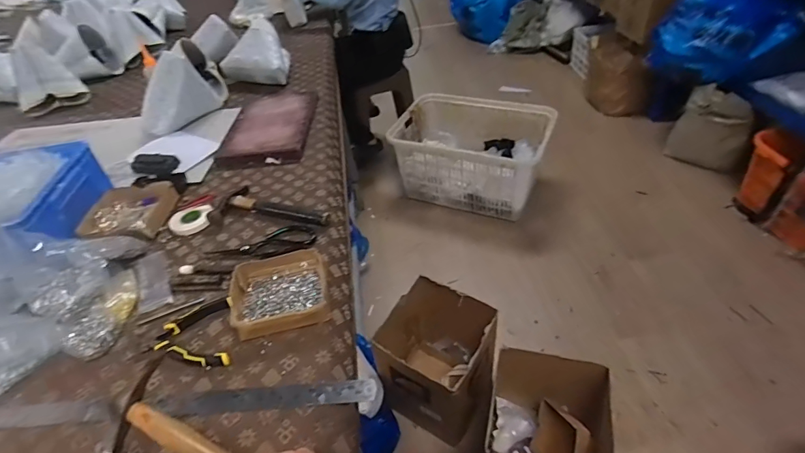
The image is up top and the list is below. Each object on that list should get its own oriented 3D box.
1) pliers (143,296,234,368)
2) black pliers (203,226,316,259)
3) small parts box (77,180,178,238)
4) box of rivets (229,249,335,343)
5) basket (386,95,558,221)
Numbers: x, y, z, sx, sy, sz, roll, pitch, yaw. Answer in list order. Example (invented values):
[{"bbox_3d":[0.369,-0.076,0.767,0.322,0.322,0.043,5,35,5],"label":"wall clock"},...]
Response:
[{"bbox_3d":[-0.288,0.150,0.615,0.123,0.023,0.111,10,45,17],"label":"pliers"},{"bbox_3d":[-0.254,0.032,0.747,0.191,0.008,0.063,-10,42,-3],"label":"black pliers"},{"bbox_3d":[-0.538,-0.033,0.823,0.143,0.035,0.137,-2,43,6],"label":"small parts box"},{"bbox_3d":[-0.190,0.094,0.651,0.139,0.037,0.147,-12,43,-5],"label":"box of rivets"},{"bbox_3d":[0.310,-0.351,1.888,0.641,0.265,0.446,14,46,21],"label":"basket"}]

